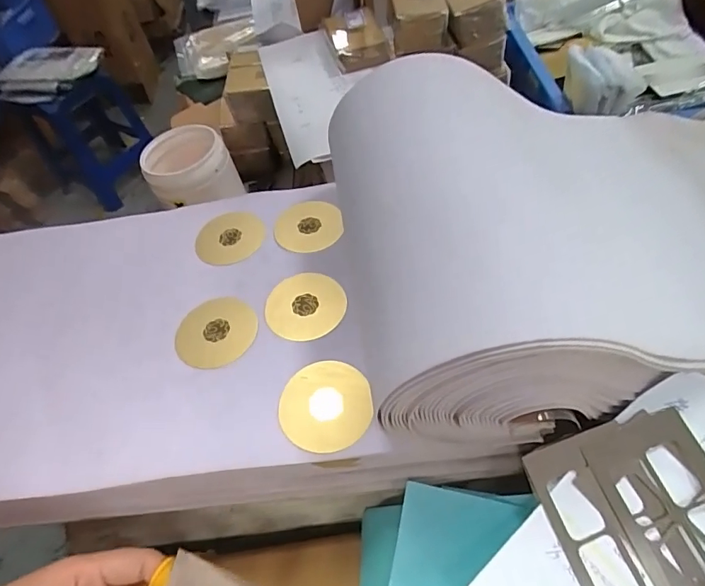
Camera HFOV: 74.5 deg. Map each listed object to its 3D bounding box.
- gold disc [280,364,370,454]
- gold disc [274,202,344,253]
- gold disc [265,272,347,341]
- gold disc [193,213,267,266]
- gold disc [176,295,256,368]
[{"bbox_3d":[-0.017,0.071,0.295,0.058,0.004,0.058,-6,53,8],"label":"gold disc"},{"bbox_3d":[-0.037,-0.057,0.393,0.057,0.005,0.055,-5,57,8],"label":"gold disc"},{"bbox_3d":[-0.034,0.010,0.345,0.055,0.008,0.056,-4,54,5],"label":"gold disc"},{"bbox_3d":[-0.105,-0.047,0.396,0.054,0.004,0.056,-4,54,5],"label":"gold disc"},{"bbox_3d":[-0.100,0.028,0.340,0.055,0.004,0.056,-4,54,5],"label":"gold disc"}]

